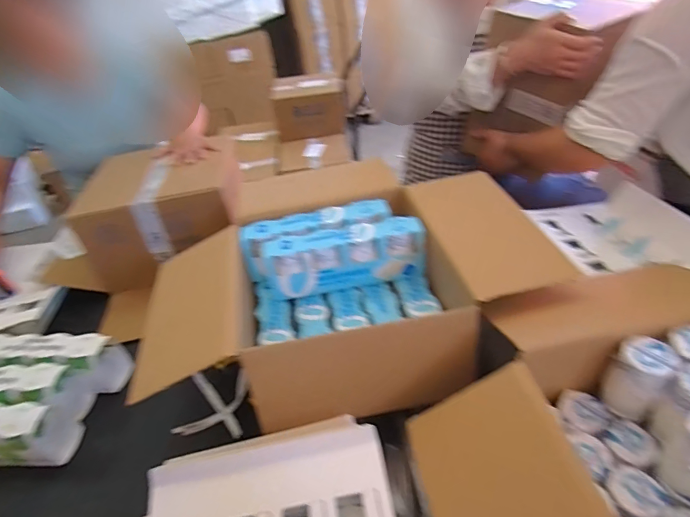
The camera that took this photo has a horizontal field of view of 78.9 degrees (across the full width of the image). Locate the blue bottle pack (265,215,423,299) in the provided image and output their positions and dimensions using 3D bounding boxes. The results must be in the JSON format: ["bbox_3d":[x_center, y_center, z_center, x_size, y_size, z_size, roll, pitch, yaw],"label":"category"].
[{"bbox_3d":[-0.001,0.000,0.749,0.278,0.098,0.071,-10,41,-2],"label":"blue bottle pack"}]

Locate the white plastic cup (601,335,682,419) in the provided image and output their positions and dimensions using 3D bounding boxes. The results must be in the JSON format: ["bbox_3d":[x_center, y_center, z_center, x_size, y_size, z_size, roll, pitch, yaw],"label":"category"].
[{"bbox_3d":[0.358,0.147,0.516,0.050,0.096,0.056,-32,46,-26],"label":"white plastic cup"}]

